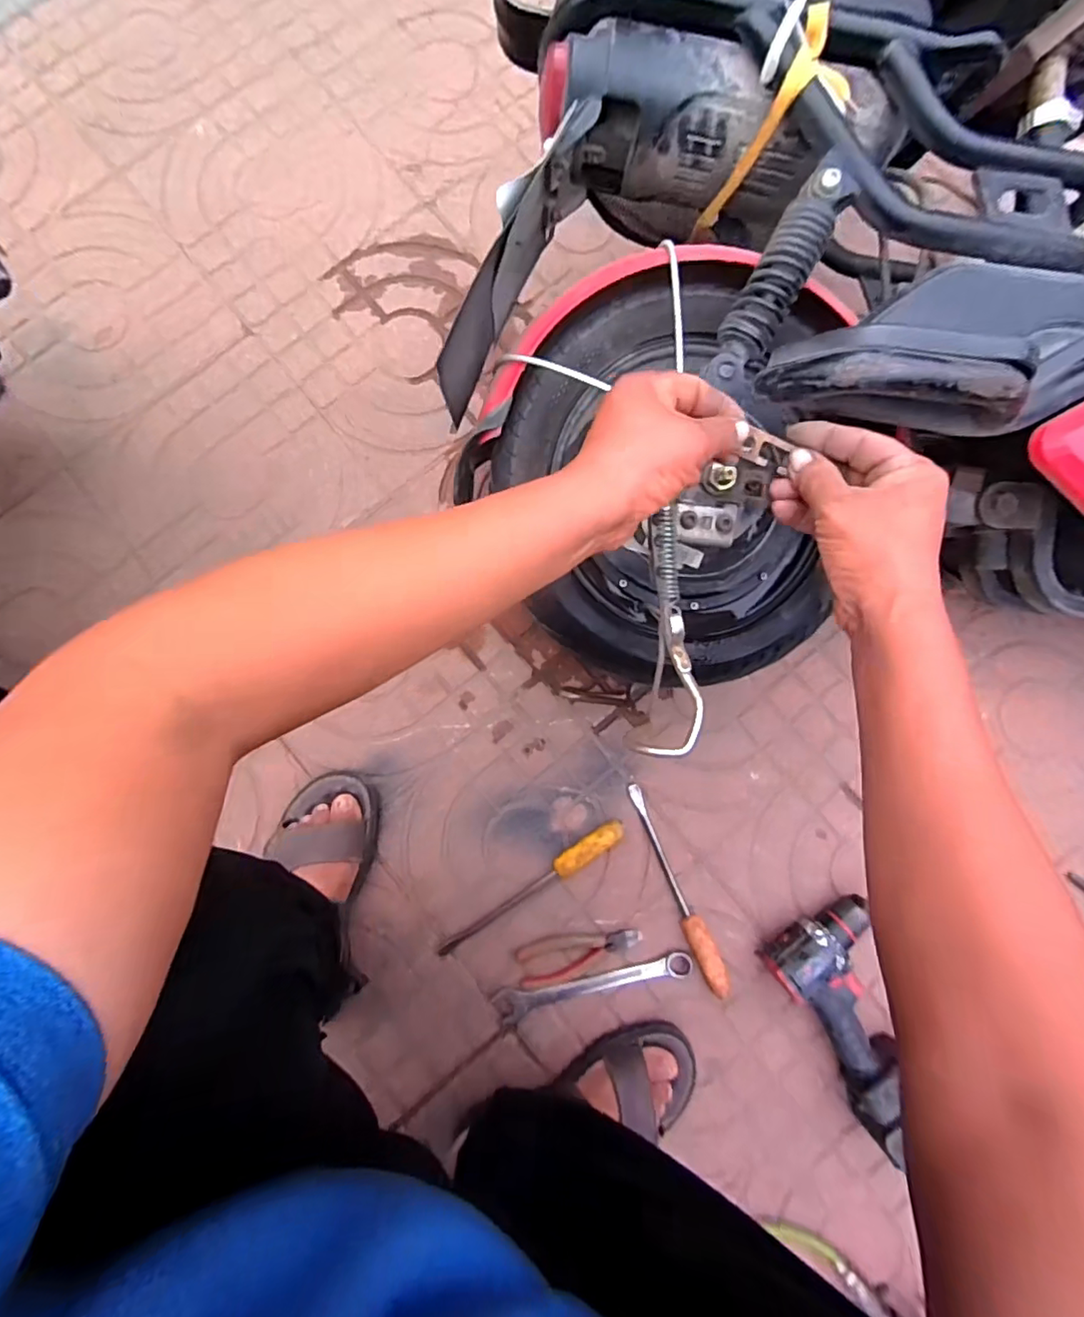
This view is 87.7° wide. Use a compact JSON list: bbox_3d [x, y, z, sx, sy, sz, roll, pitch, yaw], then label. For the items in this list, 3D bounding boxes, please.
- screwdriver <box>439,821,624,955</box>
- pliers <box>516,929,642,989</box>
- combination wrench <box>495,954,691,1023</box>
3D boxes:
[{"bbox_3d":[-0.013,0.274,0.675,0.259,0.022,0.023,-33,84,-4],"label":"screwdriver"},{"bbox_3d":[0.045,0.348,0.670,0.146,0.008,0.050,-15,83,-2],"label":"pliers"},{"bbox_3d":[0.065,0.395,0.679,0.234,0.013,0.034,-11,83,-2],"label":"combination wrench"}]

